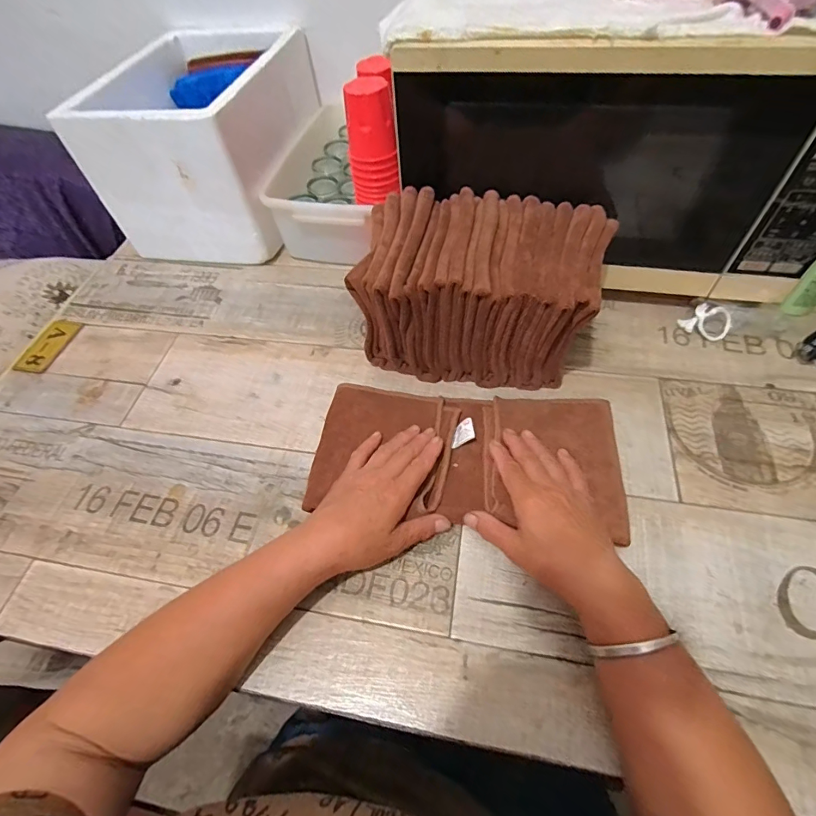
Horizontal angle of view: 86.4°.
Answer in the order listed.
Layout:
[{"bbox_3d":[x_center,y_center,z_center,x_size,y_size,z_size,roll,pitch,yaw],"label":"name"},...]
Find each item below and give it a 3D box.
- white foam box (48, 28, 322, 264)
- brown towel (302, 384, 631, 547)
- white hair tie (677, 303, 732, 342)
[{"bbox_3d":[-0.291,-0.399,0.665,0.233,0.203,0.321,6,56,9],"label":"white foam box"},{"bbox_3d":[0.056,0.044,0.433,0.293,0.025,0.142,4,56,7],"label":"brown towel"},{"bbox_3d":[0.360,-0.106,0.521,0.051,0.026,0.041,34,65,24],"label":"white hair tie"}]

